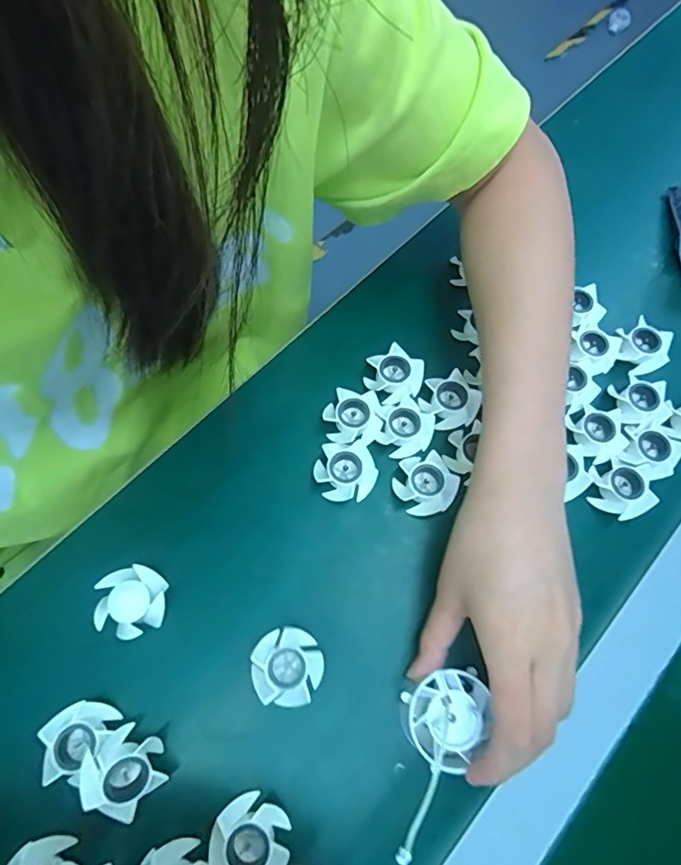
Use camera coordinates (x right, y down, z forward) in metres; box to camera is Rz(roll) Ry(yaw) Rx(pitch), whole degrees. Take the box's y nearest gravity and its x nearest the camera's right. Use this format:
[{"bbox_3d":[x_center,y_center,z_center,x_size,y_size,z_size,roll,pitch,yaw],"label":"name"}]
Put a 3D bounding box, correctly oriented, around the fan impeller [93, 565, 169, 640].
[{"bbox_3d":[-0.129,0.107,0.324,0.039,0.024,0.041,3,69,-2],"label":"fan impeller"}]

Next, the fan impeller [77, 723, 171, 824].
[{"bbox_3d":[-0.118,0.186,0.284,0.037,0.031,0.040,-31,73,-14],"label":"fan impeller"}]

